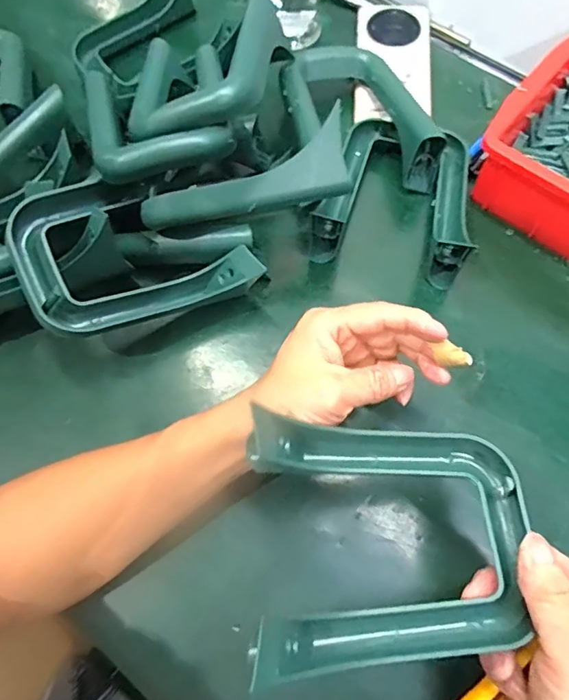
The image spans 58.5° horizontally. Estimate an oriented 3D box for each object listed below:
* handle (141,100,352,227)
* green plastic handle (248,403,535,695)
[{"bbox_3d":[-0.031,-0.116,0.362,0.151,0.055,0.048,-17,68,-8],"label":"handle"},{"bbox_3d":[0.062,0.096,0.269,0.152,0.061,0.123,-4,67,0],"label":"green plastic handle"}]

